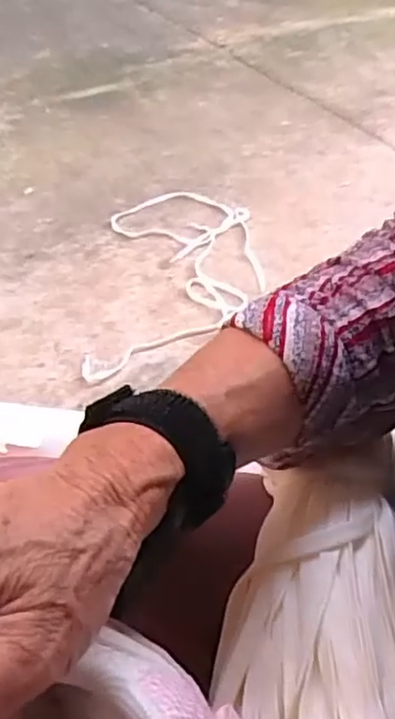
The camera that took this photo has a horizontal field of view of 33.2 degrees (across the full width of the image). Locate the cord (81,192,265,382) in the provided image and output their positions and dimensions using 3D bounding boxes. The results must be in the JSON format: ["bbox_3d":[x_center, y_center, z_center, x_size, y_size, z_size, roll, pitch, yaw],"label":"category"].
[{"bbox_3d":[-0.032,-0.174,1.241,0.284,0.020,0.565,-2,39,1],"label":"cord"}]

